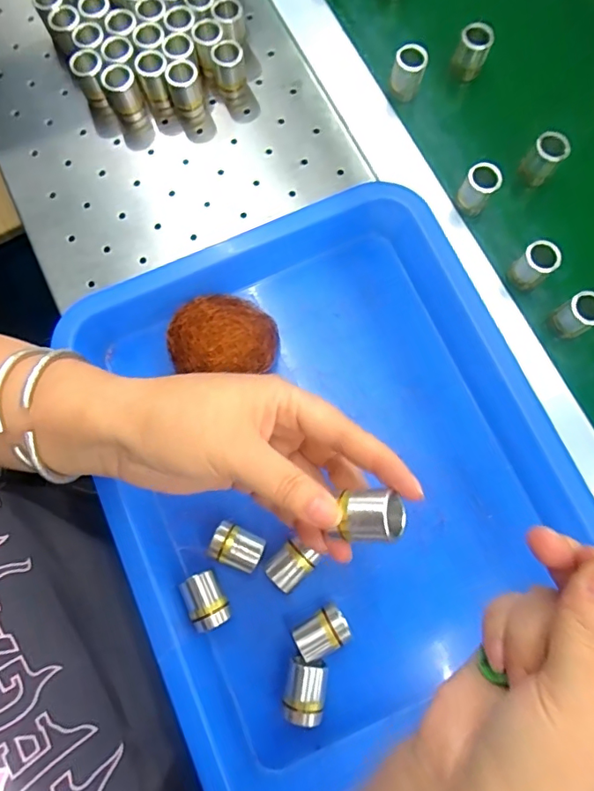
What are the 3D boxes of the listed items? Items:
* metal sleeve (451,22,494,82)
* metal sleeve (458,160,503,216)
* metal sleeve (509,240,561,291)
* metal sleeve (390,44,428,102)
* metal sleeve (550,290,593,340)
[{"bbox_3d":[0.134,-0.262,0.380,0.023,0.035,0.024,0,77,0],"label":"metal sleeve"},{"bbox_3d":[0.129,-0.145,0.354,0.022,0.035,0.022,0,77,0],"label":"metal sleeve"},{"bbox_3d":[0.160,-0.087,0.341,0.022,0.037,0.022,0,77,0],"label":"metal sleeve"},{"bbox_3d":[0.083,-0.241,0.373,0.022,0.032,0.018,16,78,3],"label":"metal sleeve"},{"bbox_3d":[0.187,-0.053,0.335,0.021,0.037,0.022,-35,80,-7],"label":"metal sleeve"}]

